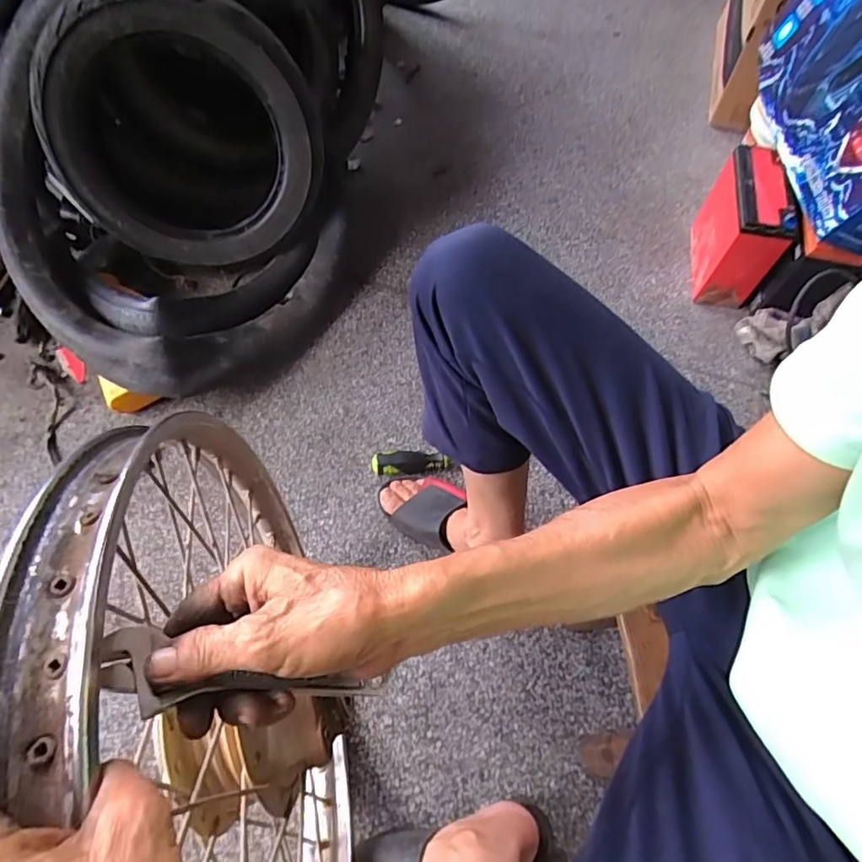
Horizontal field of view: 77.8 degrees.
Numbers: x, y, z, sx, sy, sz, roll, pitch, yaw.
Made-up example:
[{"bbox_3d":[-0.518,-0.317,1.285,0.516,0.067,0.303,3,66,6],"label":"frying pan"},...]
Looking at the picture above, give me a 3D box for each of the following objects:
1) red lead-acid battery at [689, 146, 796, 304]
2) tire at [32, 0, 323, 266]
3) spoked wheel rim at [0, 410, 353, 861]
[{"bbox_3d":[0.525,-0.337,0.904,0.096,0.176,0.190,11,64,3],"label":"red lead-acid battery"},{"bbox_3d":[-0.353,-0.431,0.802,0.374,0.389,0.114,-11,45,-9],"label":"tire"},{"bbox_3d":[-0.151,0.207,0.409,0.077,0.417,0.446,-13,65,-7],"label":"spoked wheel rim"}]

